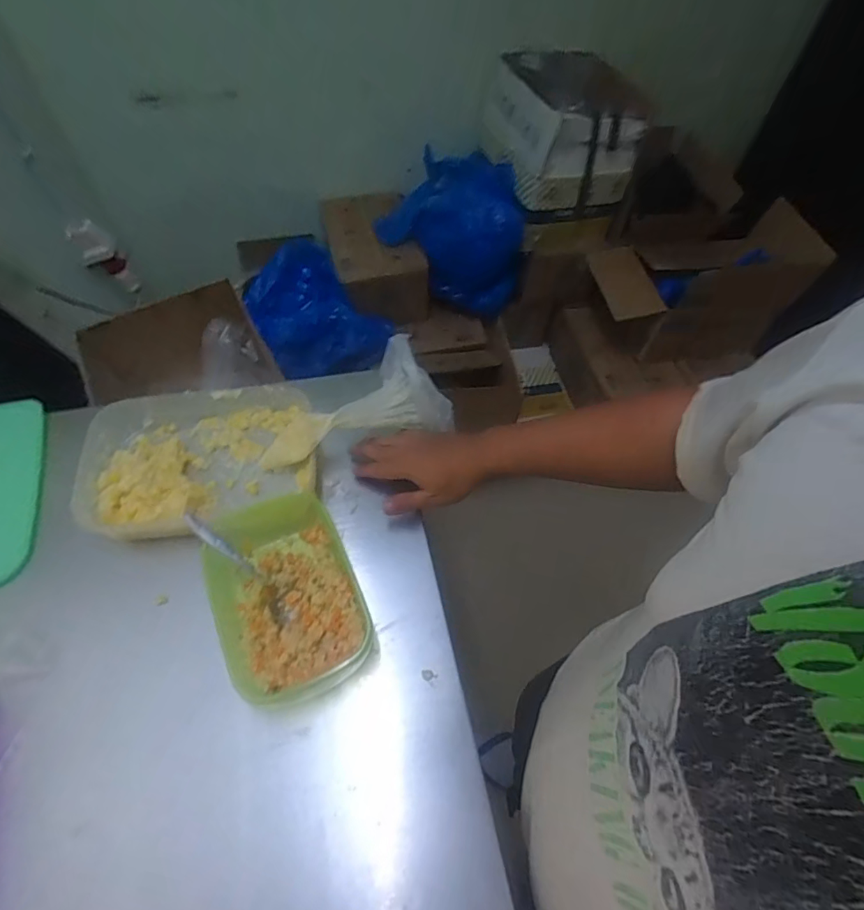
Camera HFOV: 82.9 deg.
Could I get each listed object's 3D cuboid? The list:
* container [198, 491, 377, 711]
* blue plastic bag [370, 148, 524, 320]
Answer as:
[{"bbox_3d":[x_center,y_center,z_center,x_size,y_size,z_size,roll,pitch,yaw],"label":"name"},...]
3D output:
[{"bbox_3d":[-0.153,0.143,0.511,0.141,0.054,0.214,-22,62,-16],"label":"container"},{"bbox_3d":[0.048,-0.622,1.434,0.369,0.357,0.259,38,63,18],"label":"blue plastic bag"}]

